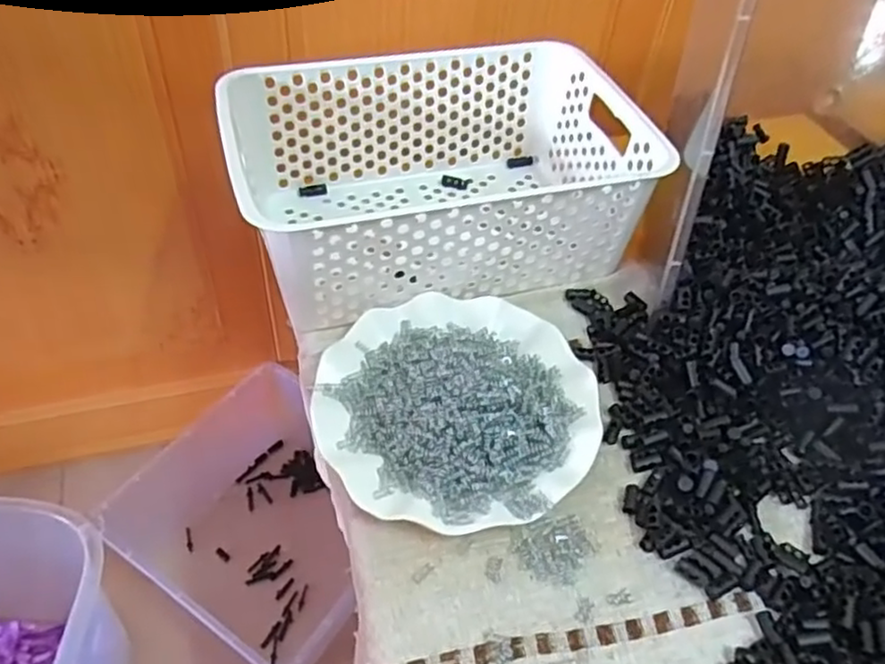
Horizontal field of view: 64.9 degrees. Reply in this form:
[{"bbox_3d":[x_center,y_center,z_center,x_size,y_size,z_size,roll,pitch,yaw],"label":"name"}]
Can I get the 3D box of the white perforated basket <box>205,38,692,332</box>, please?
[{"bbox_3d":[-0.006,-0.123,0.560,0.303,0.115,0.201,-11,50,-15],"label":"white perforated basket"}]

